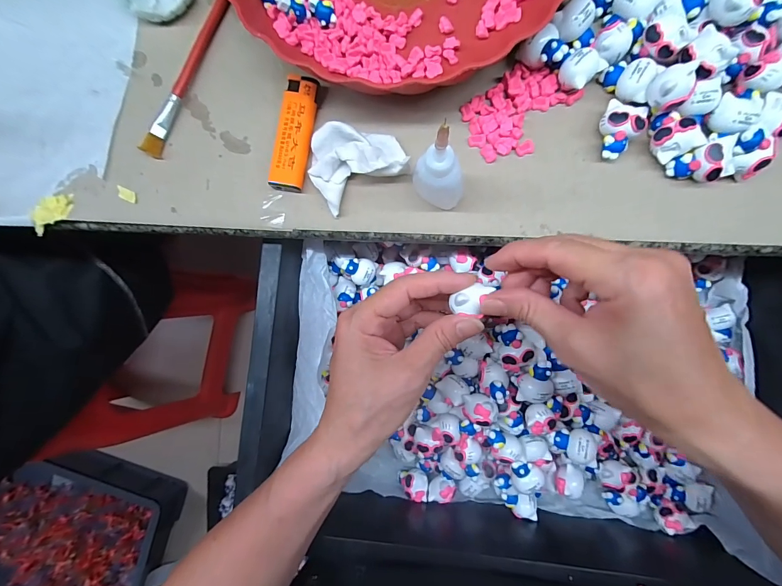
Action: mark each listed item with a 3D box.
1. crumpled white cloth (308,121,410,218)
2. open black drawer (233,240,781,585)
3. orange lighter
[{"bbox_3d":[-0.026,-0.095,0.257,0.065,0.023,0.055,-29,87,3],"label":"crumpled white cloth"},{"bbox_3d":[0.109,0.097,0.313,0.442,0.092,0.269,5,89,4],"label":"open black drawer"},{"bbox_3d":[-0.069,-0.115,0.264,0.024,0.011,0.080,9,89,4],"label":"orange lighter"}]

